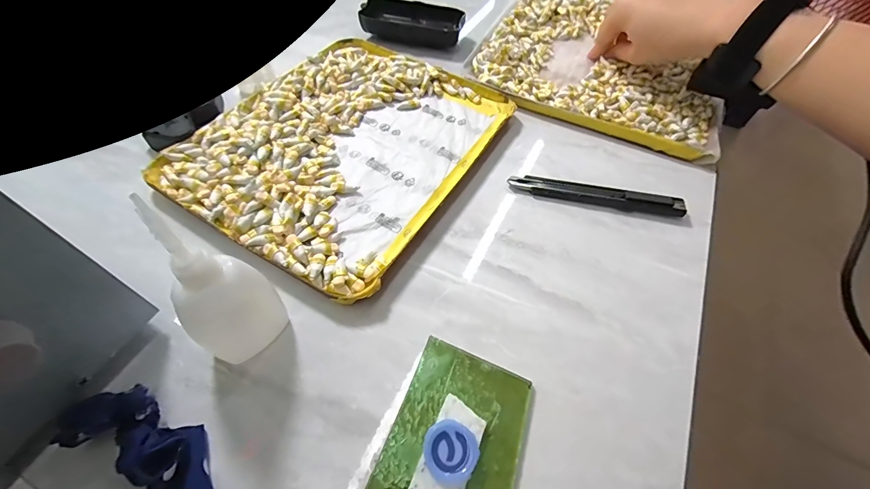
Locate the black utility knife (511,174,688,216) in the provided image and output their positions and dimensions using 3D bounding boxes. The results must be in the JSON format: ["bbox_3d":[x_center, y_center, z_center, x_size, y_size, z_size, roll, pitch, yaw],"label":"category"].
[{"bbox_3d":[0.125,-0.038,0.290,0.131,0.011,0.017,12,58,4],"label":"black utility knife"}]

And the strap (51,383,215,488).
[{"bbox_3d":[-0.128,0.110,0.169,0.043,0.022,0.107,-32,65,-21],"label":"strap"}]

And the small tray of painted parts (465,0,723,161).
[{"bbox_3d":[0.173,-0.197,0.392,0.233,0.019,0.221,22,59,10],"label":"small tray of painted parts"}]

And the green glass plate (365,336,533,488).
[{"bbox_3d":[0.008,0.107,0.189,0.067,0.007,0.105,19,59,8],"label":"green glass plate"}]

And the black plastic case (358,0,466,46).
[{"bbox_3d":[-0.024,-0.247,0.413,0.108,0.024,0.052,8,58,2],"label":"black plastic case"}]

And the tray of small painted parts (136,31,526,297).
[{"bbox_3d":[-0.070,-0.089,0.304,0.190,0.017,0.239,28,61,14],"label":"tray of small painted parts"}]

